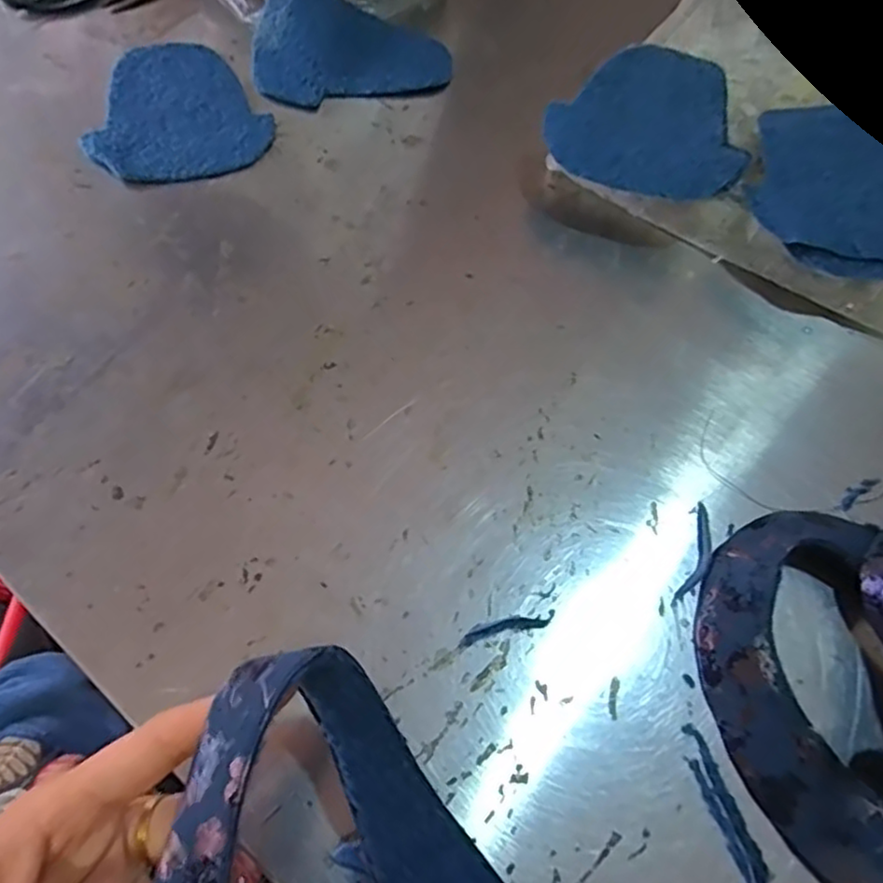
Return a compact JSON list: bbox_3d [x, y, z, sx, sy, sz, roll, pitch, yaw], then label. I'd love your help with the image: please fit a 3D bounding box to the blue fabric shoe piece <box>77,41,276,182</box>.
[{"bbox_3d":[-0.185,-0.246,0.473,0.121,0.006,0.152,1,61,-1],"label":"blue fabric shoe piece"}]

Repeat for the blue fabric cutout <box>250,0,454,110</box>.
[{"bbox_3d":[-0.071,-0.318,0.510,0.150,0.020,0.124,-2,61,-3],"label":"blue fabric cutout"}]

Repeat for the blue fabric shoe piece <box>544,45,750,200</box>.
[{"bbox_3d":[0.135,-0.222,0.438,0.124,0.008,0.154,6,59,0],"label":"blue fabric shoe piece"}]

